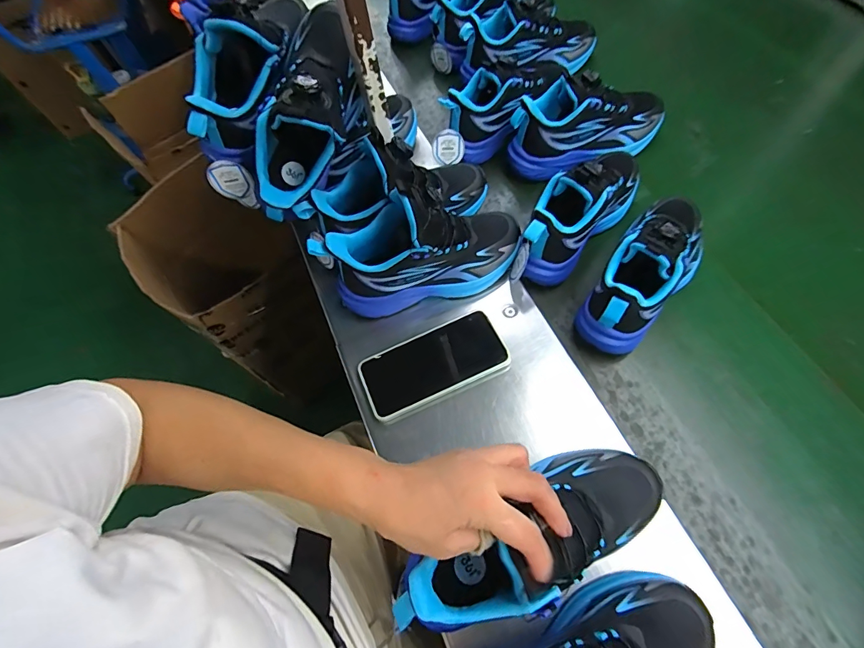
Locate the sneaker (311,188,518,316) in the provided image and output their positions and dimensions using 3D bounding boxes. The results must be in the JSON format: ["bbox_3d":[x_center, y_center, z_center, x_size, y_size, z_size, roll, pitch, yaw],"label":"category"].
[{"bbox_3d":[-0.009,-0.090,0.473,0.229,0.130,0.077,-13,62,-3],"label":"sneaker"}]

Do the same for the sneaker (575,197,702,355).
[{"bbox_3d":[0.250,-0.068,0.468,0.077,0.113,0.209,34,69,19],"label":"sneaker"}]

